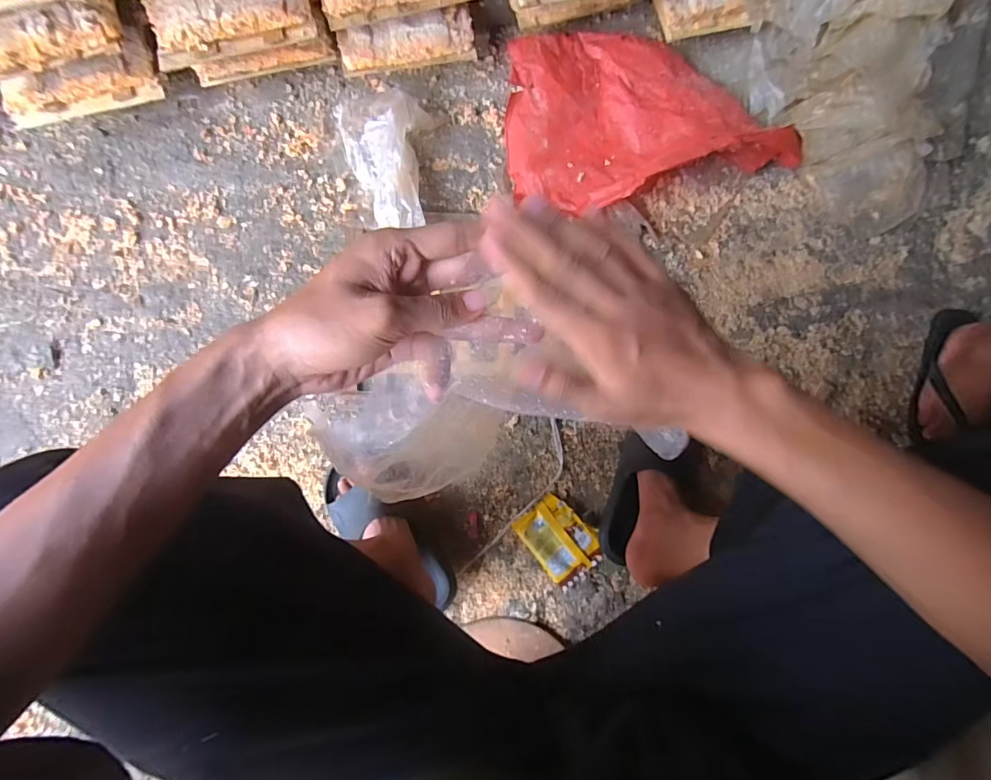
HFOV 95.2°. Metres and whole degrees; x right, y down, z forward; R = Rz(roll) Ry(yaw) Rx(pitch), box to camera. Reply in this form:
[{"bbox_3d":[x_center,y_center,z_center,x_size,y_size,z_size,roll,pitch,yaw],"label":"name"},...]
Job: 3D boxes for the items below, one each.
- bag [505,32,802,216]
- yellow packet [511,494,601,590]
[{"bbox_3d":[0.249,-0.481,0.769,0.471,0.083,0.306,-12,88,-3],"label":"bag"},{"bbox_3d":[0.110,0.252,0.762,0.101,0.010,0.141,-41,90,-4],"label":"yellow packet"}]

